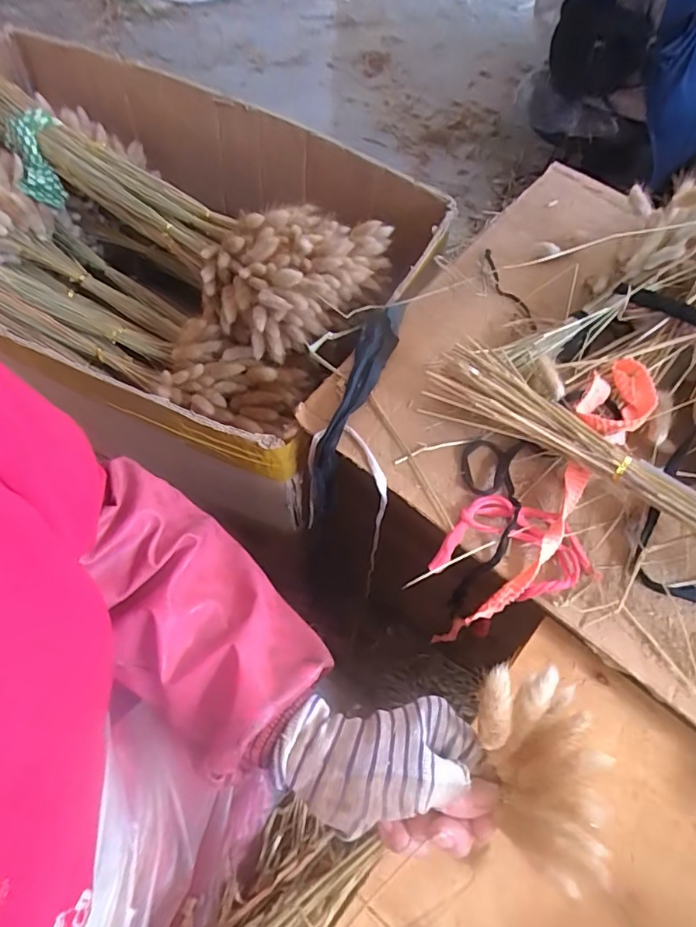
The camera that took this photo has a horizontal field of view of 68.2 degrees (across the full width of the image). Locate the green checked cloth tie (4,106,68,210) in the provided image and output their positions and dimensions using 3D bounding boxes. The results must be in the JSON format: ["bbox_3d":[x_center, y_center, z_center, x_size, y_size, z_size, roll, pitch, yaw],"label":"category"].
[{"bbox_3d":[-0.412,-0.406,0.682,0.064,0.032,0.116,-12,99,-9],"label":"green checked cloth tie"}]

